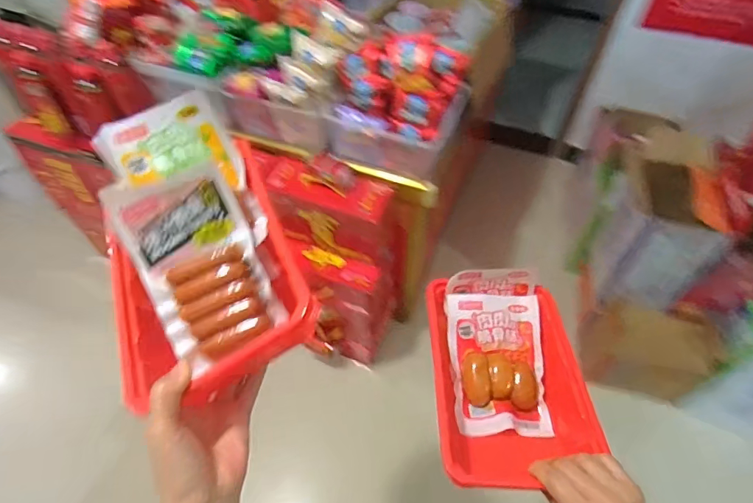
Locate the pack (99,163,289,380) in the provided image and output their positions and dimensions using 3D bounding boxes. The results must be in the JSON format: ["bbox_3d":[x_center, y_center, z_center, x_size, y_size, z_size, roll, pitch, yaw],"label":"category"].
[{"bbox_3d":[-0.147,0.009,0.357,0.094,0.025,0.156,-25,93,-9],"label":"pack"}]

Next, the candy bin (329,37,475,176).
[{"bbox_3d":[0.050,-0.367,1.075,0.297,0.253,0.216,17,55,12],"label":"candy bin"}]

